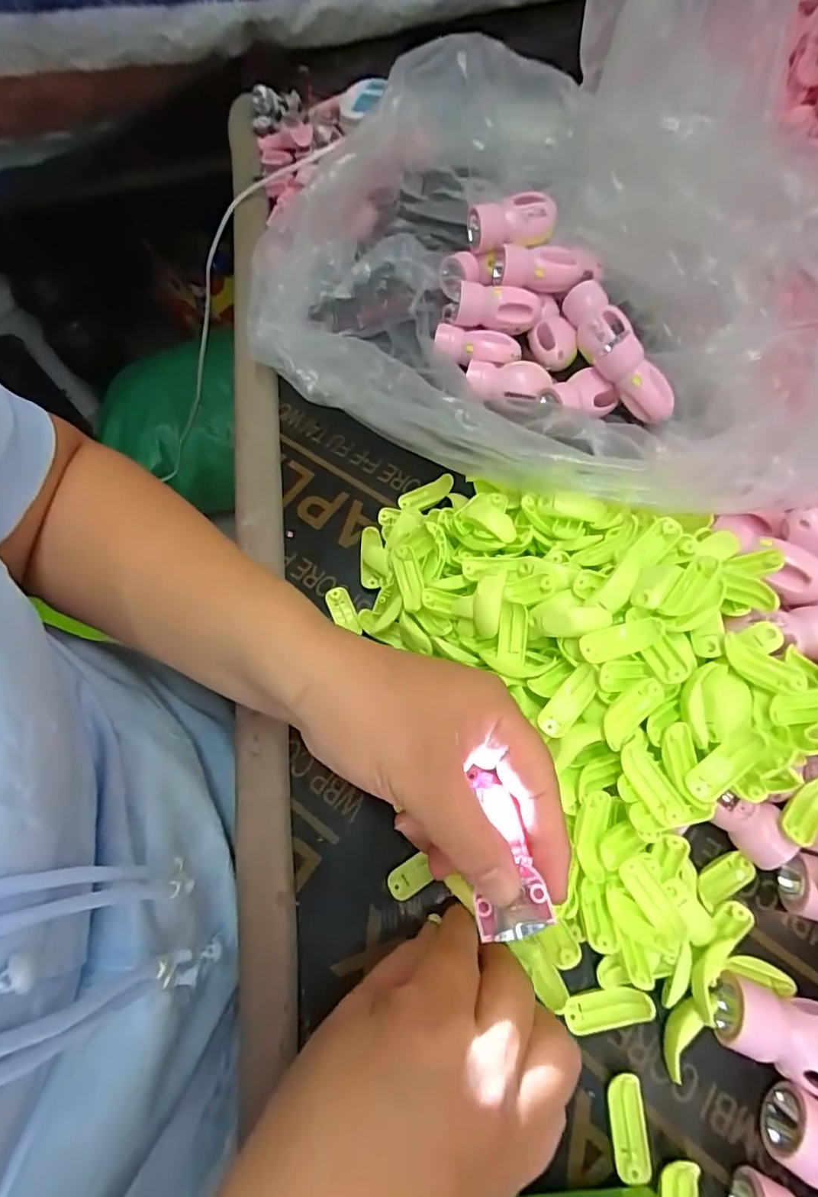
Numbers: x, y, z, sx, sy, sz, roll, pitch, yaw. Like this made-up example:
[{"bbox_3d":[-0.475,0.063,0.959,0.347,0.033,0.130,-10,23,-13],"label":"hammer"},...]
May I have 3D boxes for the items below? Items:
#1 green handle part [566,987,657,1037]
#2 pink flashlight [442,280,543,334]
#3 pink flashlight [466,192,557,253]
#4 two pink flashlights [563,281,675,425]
[{"bbox_3d":[0.098,0.202,0.256,0.040,0.009,0.016,-10,67,-1],"label":"green handle part"},{"bbox_3d":[0.063,-0.223,0.400,0.074,0.028,0.023,7,68,6],"label":"pink flashlight"},{"bbox_3d":[0.079,-0.280,0.395,0.066,0.027,0.025,-10,67,-1],"label":"pink flashlight"},{"bbox_3d":[0.147,-0.182,0.376,0.041,0.038,0.122,-18,68,-4],"label":"two pink flashlights"}]

